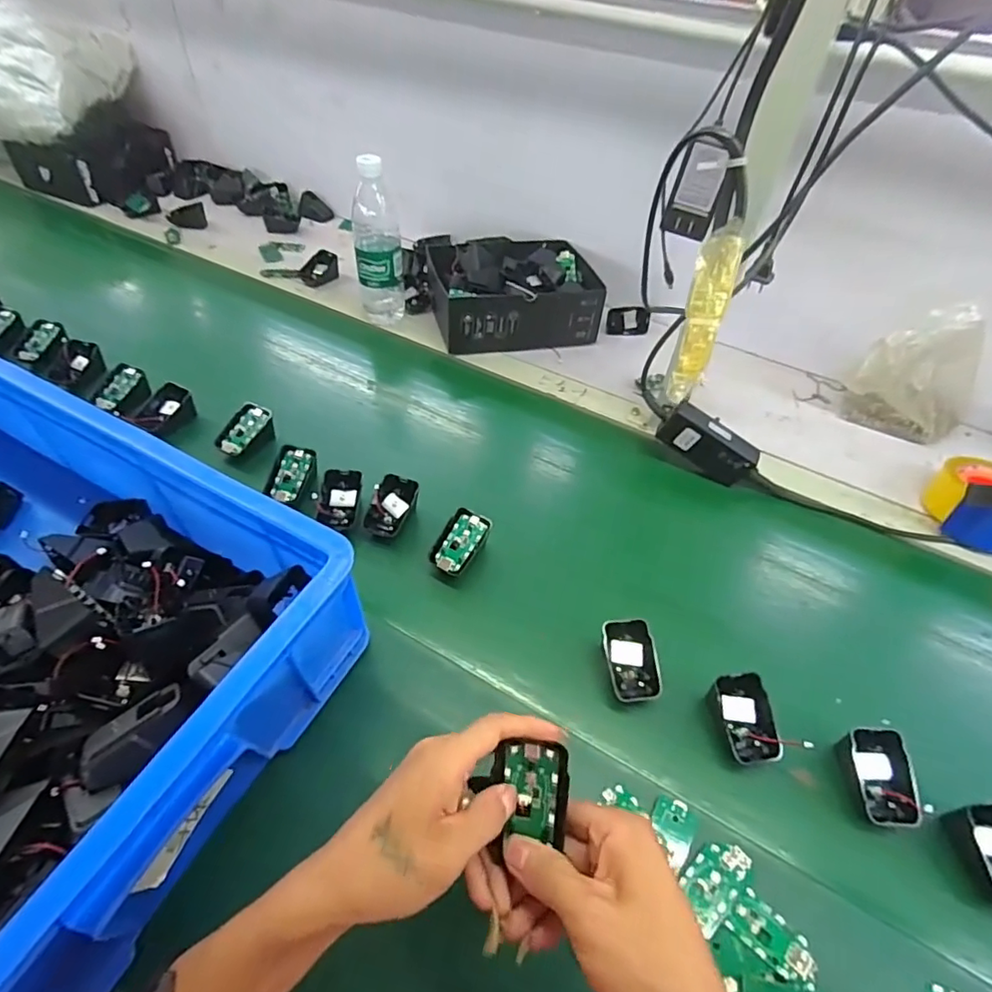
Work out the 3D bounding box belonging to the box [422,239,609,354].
[{"bbox_3d":[0.030,-0.324,0.867,0.252,0.092,0.196,-9,51,-11],"label":"box"}]

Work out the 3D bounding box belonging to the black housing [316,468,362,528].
[{"bbox_3d":[-0.171,0.004,0.602,0.042,0.030,0.060,5,50,0],"label":"black housing"}]

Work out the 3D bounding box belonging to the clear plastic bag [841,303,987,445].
[{"bbox_3d":[0.548,-0.153,0.709,0.085,0.158,0.132,-35,60,-28],"label":"clear plastic bag"}]

